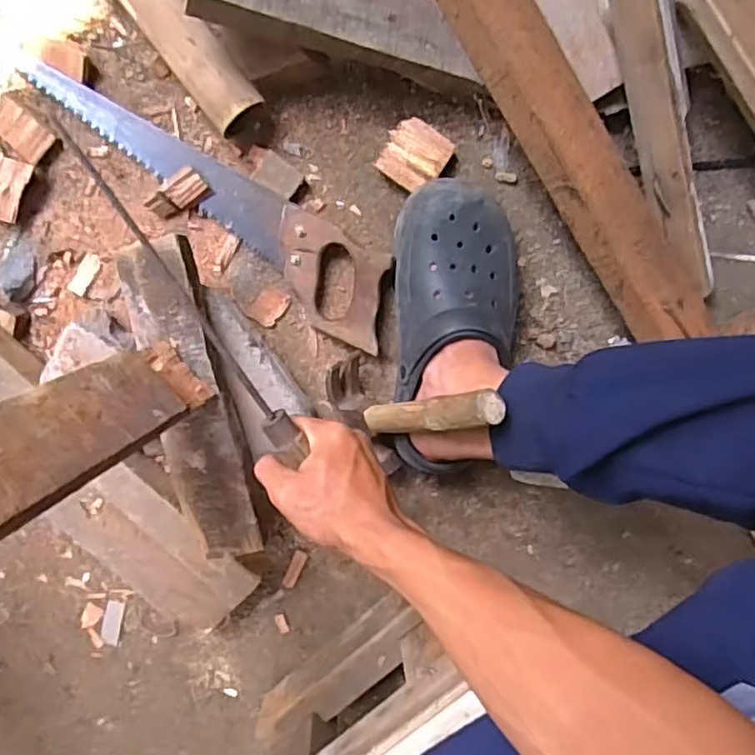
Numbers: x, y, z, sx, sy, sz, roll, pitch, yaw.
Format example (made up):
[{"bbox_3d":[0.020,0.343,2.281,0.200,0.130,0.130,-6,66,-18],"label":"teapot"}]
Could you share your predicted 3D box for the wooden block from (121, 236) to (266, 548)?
[{"bbox_3d":[-0.154,0.020,0.567,0.066,0.037,0.269,-14,99,-1],"label":"wooden block"}]

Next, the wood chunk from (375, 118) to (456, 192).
[{"bbox_3d":[0.035,-0.211,0.631,0.058,0.023,0.060,34,95,-8],"label":"wood chunk"}]

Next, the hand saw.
[{"bbox_3d":[-0.151,-0.169,0.617,0.396,0.035,0.085,35,95,-8],"label":"hand saw"}]

